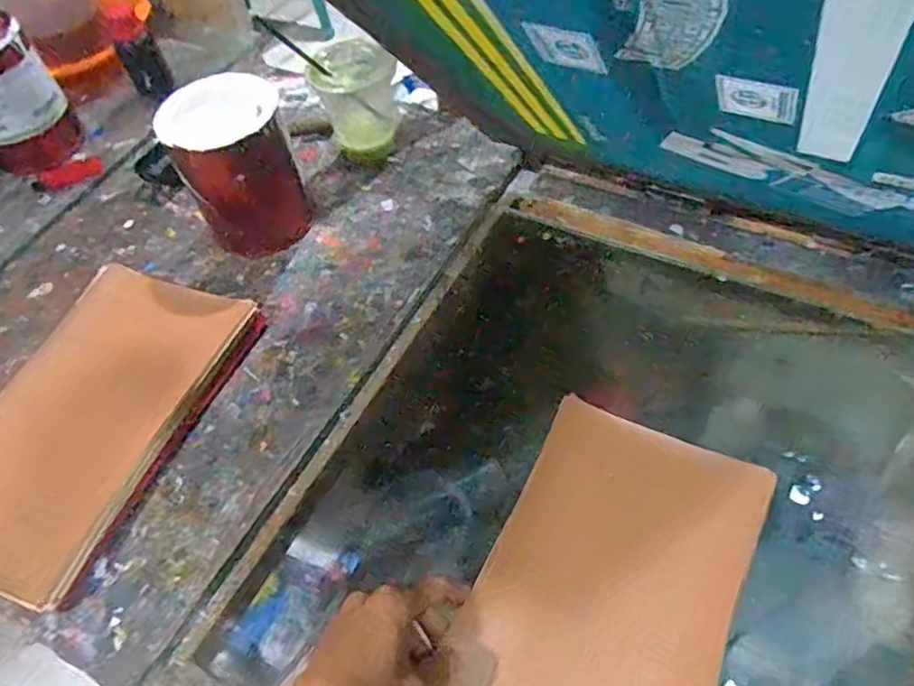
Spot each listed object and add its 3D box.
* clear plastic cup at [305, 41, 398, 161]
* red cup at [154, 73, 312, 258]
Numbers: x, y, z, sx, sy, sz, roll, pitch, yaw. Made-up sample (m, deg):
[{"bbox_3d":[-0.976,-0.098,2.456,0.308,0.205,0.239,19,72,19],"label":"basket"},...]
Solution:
[{"bbox_3d":[-0.107,-0.264,0.717,0.081,0.118,0.104,-14,53,-5],"label":"clear plastic cup"},{"bbox_3d":[-0.209,-0.167,0.641,0.104,0.150,0.085,-22,54,-11],"label":"red cup"}]

